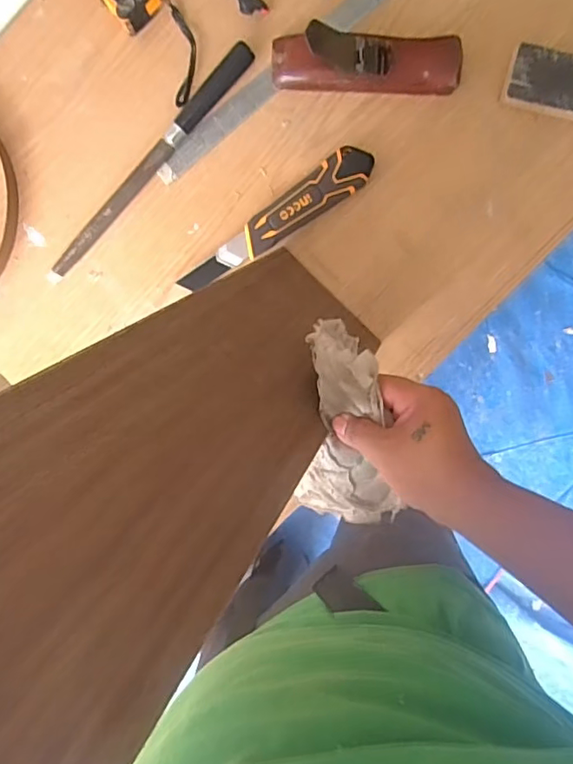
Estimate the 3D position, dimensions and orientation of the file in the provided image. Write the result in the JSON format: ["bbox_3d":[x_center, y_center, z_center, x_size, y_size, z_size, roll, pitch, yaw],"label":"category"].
[{"bbox_3d":[-0.153,-0.242,0.605,0.024,0.021,0.317,45,94,-2],"label":"file"}]

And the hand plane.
[{"bbox_3d":[0.082,-0.334,0.569,0.193,0.061,0.052,4,95,2],"label":"hand plane"}]

